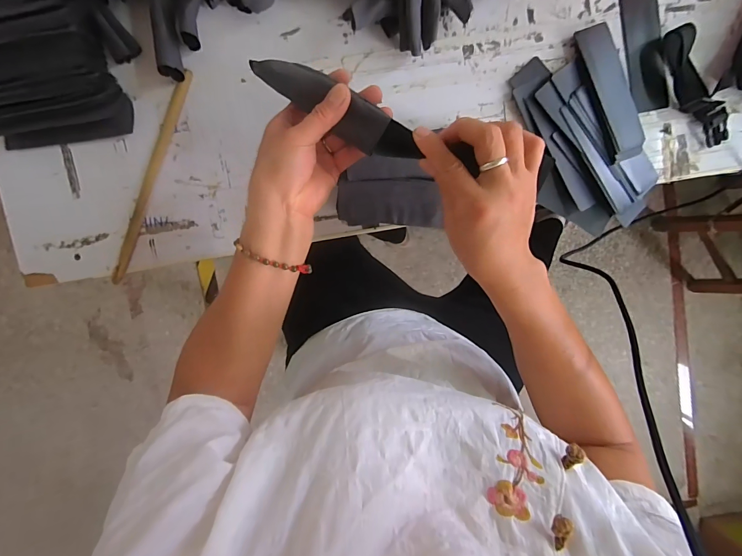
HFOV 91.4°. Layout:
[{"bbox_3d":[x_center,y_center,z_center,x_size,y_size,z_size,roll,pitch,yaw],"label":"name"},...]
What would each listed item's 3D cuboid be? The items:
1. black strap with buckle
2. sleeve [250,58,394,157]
[{"bbox_3d":[0.392,-0.227,0.434,0.042,0.026,0.147,-35,96,3],"label":"black strap with buckle"},{"bbox_3d":[-0.046,-0.158,0.316,0.137,0.020,0.033,35,95,7],"label":"sleeve"}]

